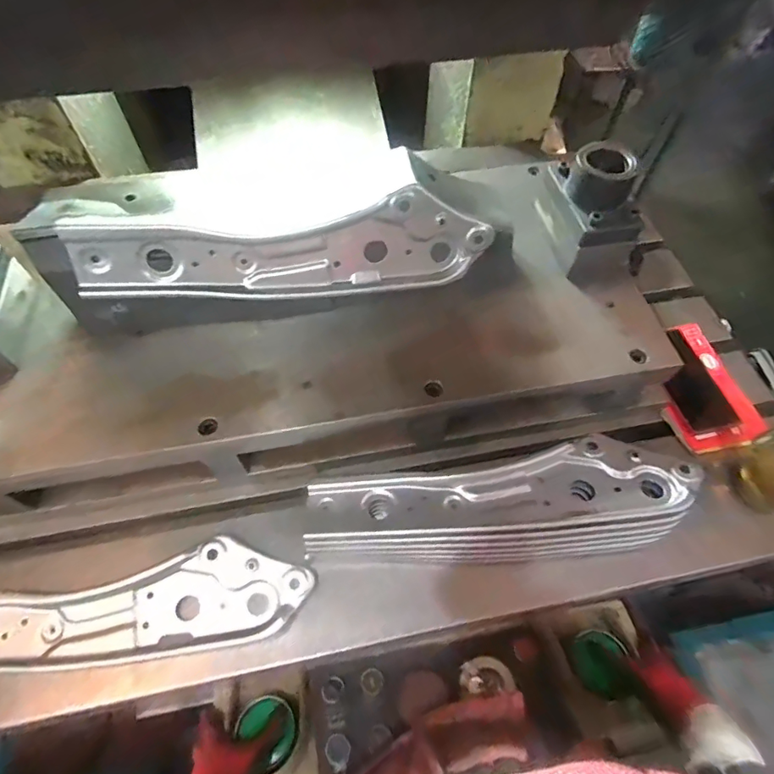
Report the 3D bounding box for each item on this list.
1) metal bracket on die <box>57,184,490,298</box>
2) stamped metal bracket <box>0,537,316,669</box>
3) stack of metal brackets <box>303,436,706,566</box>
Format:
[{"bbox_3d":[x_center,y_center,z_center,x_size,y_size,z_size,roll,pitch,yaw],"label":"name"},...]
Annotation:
[{"bbox_3d":[-0.101,-0.143,0.509,0.445,0.108,0.049,-8,59,-5],"label":"metal bracket on die"},{"bbox_3d":[-0.296,0.246,0.515,0.417,0.027,0.100,-8,59,-5],"label":"stamped metal bracket"},{"bbox_3d":[0.127,0.136,0.542,0.428,0.062,0.119,-6,59,-4],"label":"stack of metal brackets"}]

